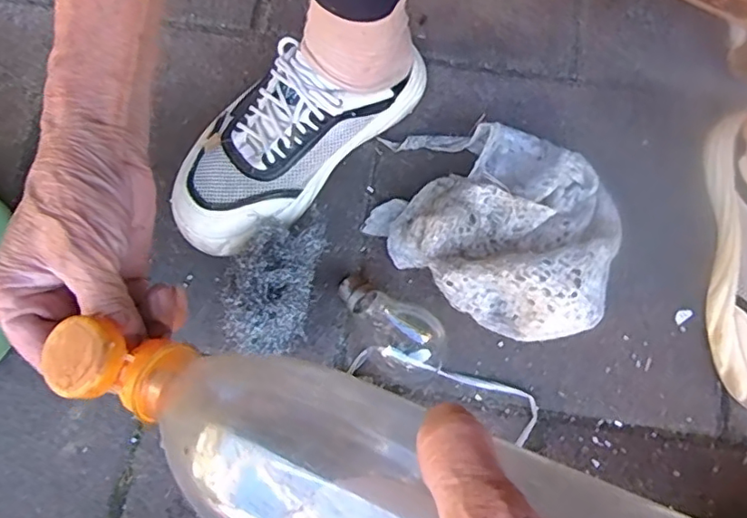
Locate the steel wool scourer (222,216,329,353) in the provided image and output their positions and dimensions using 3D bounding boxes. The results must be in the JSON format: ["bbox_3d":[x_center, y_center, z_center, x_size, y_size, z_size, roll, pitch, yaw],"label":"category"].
[{"bbox_3d":[-0.077,0.017,0.444,0.063,0.060,0.114,14,74,3],"label":"steel wool scourer"}]

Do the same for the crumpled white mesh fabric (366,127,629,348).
[{"bbox_3d":[0.098,-0.037,0.462,0.206,0.058,0.156,38,76,9],"label":"crumpled white mesh fabric"}]

